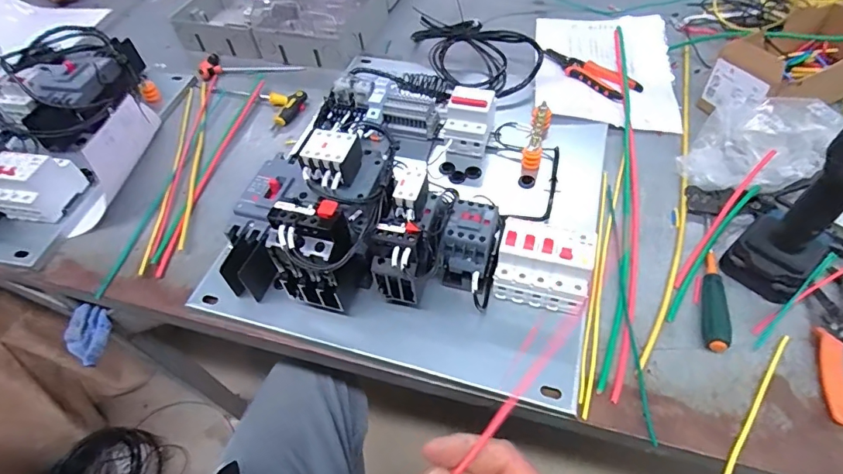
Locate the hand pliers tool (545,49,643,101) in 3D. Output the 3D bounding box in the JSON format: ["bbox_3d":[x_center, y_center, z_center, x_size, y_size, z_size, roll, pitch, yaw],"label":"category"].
[{"bbox_3d":[0.264,-0.261,0.732,0.059,0.013,0.160,-32,57,-18],"label":"hand pliers tool"}]

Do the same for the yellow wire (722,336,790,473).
[{"bbox_3d":[0.312,0.152,0.428,0.007,0.004,0.159,32,62,26],"label":"yellow wire"}]

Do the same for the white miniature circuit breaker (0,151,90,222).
[{"bbox_3d":[-0.502,-0.067,0.605,0.085,0.075,0.078,1,53,7],"label":"white miniature circuit breaker"}]

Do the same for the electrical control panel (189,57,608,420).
[{"bbox_3d":[0.012,-0.086,0.546,0.452,0.144,0.449,11,55,14],"label":"electrical control panel"}]

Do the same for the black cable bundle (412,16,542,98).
[{"bbox_3d":[0.092,-0.308,0.756,0.169,0.064,0.226,-16,53,-7],"label":"black cable bundle"}]

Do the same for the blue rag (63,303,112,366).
[{"bbox_3d":[-0.456,0.130,0.635,0.049,0.030,0.081,21,94,-16],"label":"blue rag"}]

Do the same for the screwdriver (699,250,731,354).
[{"bbox_3d":[0.307,0.066,0.484,0.023,0.016,0.114,13,55,15],"label":"screwdriver"}]

